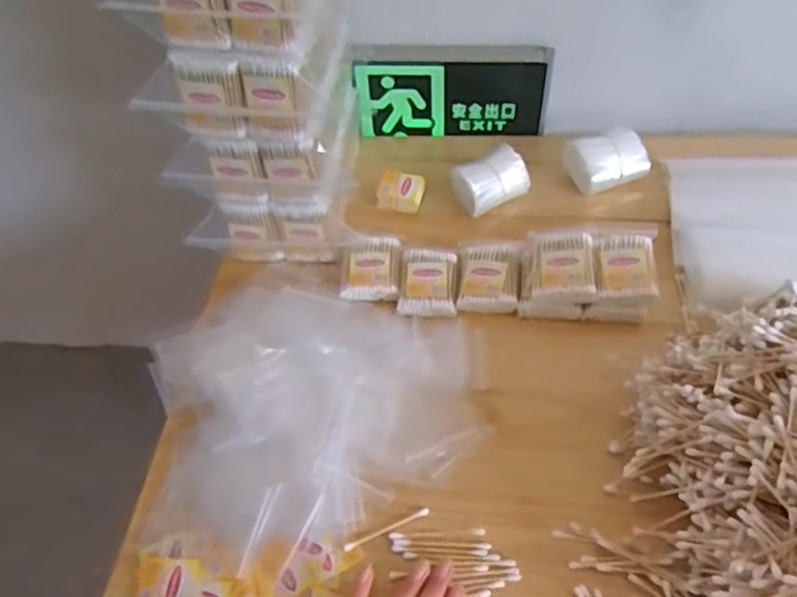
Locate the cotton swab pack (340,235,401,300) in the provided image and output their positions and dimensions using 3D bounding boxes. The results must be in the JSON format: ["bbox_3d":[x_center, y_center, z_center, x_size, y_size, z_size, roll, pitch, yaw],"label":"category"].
[{"bbox_3d":[-0.025,-0.032,0.664,0.054,0.012,0.076,1,51,6],"label":"cotton swab pack"}]

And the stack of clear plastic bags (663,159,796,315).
[{"bbox_3d":[0.377,-0.072,0.652,0.218,0.017,0.206,-1,50,4],"label":"stack of clear plastic bags"}]

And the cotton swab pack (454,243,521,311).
[{"bbox_3d":[0.090,-0.020,0.647,0.056,0.015,0.078,5,51,10],"label":"cotton swab pack"}]

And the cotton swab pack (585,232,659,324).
[{"bbox_3d":[0.210,-0.020,0.622,0.056,0.031,0.077,10,52,13],"label":"cotton swab pack"}]

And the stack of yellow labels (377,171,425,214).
[{"bbox_3d":[0.004,-0.117,0.734,0.045,0.025,0.040,13,53,15],"label":"stack of yellow labels"}]

